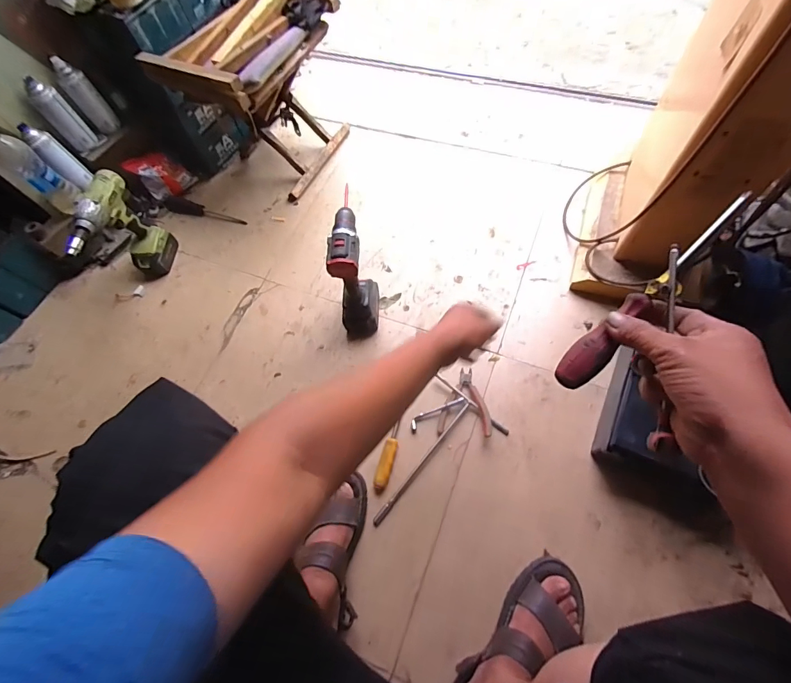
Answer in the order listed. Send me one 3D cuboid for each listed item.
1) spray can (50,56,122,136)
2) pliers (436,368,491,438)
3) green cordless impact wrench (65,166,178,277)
[{"bbox_3d":[-0.760,-0.599,0.950,0.060,0.149,0.065,-34,67,-9],"label":"spray can"},{"bbox_3d":[0.143,0.122,0.789,0.099,0.032,0.139,4,66,9],"label":"pliers"},{"bbox_3d":[-0.654,-0.247,0.931,0.073,0.248,0.232,6,67,9],"label":"green cordless impact wrench"}]

